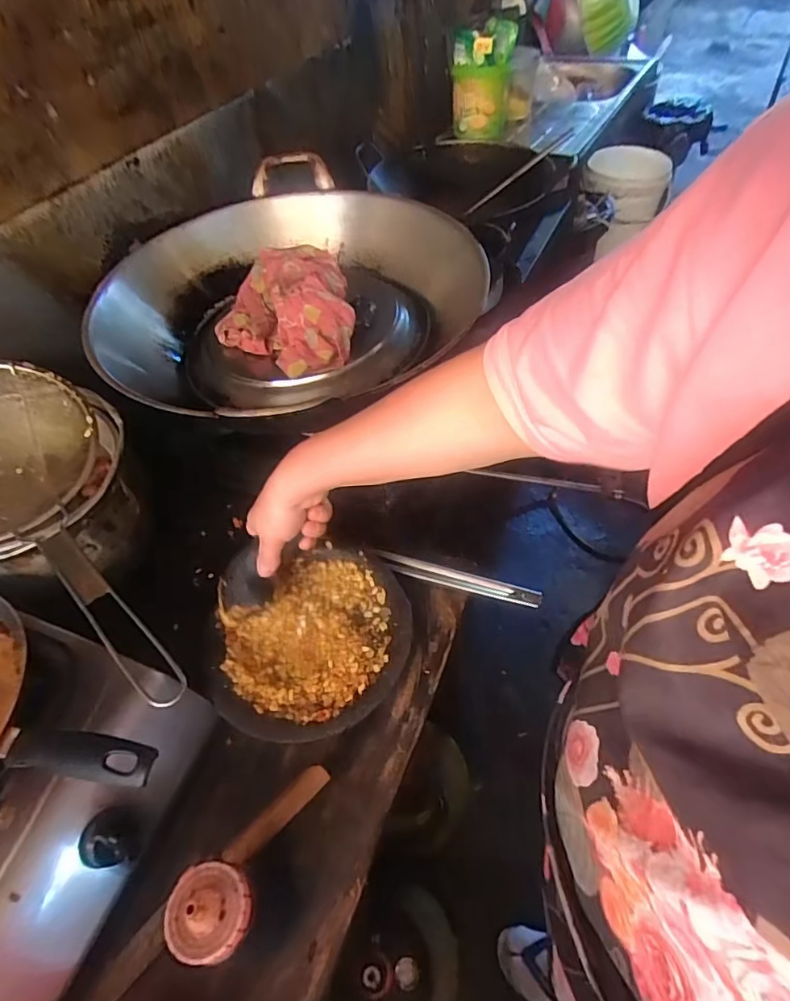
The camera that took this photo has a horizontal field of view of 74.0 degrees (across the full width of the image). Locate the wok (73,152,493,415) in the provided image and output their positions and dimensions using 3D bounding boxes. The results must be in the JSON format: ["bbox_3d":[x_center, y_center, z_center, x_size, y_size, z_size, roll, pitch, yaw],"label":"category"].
[{"bbox_3d":[-0.171,-0.303,0.794,0.458,0.166,0.544,25,58,24],"label":"wok"}]

